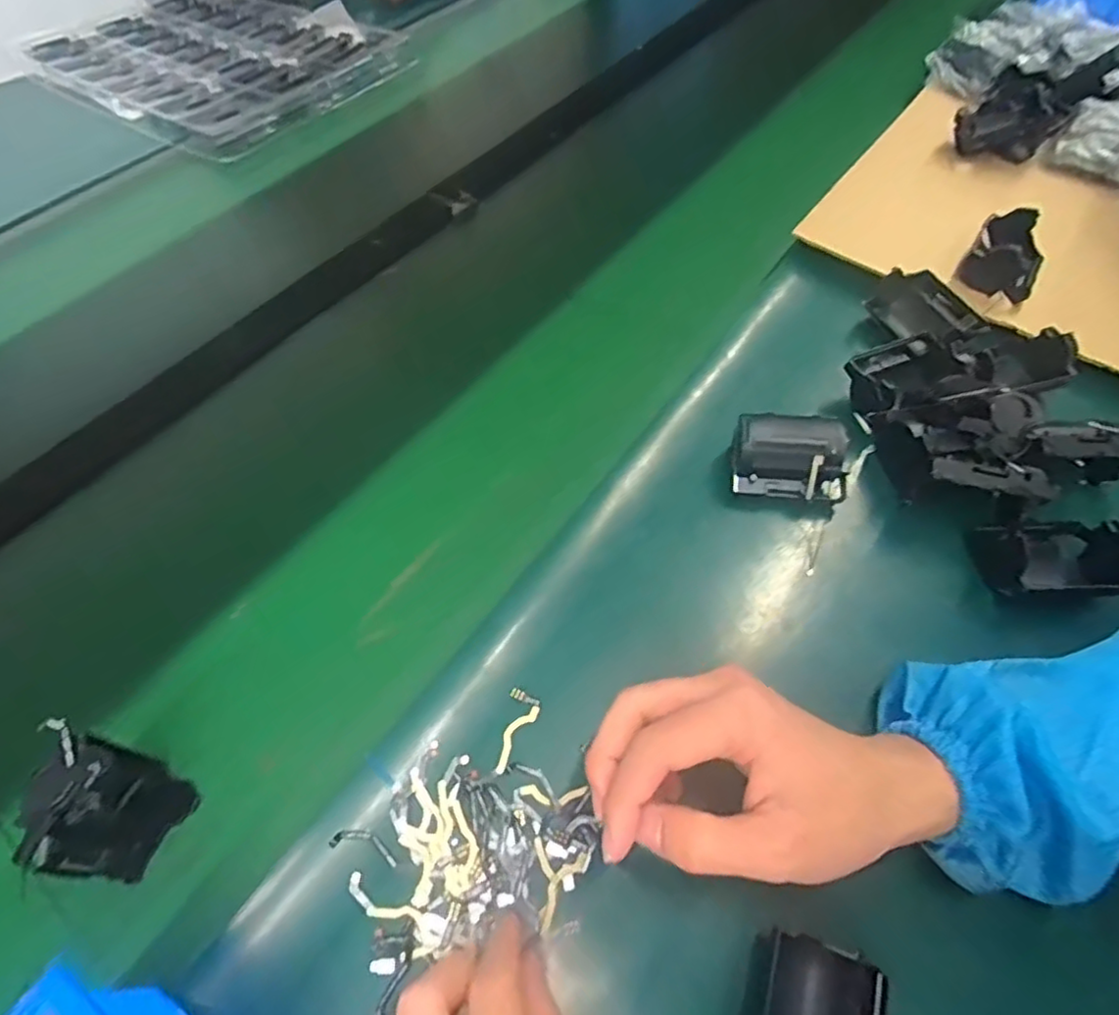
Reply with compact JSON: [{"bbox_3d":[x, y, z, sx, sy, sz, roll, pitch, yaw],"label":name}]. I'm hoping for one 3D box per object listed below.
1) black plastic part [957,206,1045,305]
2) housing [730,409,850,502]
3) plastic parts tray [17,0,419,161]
[{"bbox_3d":[0.353,-0.199,0.495,0.053,0.041,0.071,30,63,19],"label":"black plastic part"},{"bbox_3d":[0.148,-0.031,0.402,0.070,0.040,0.044,7,58,6],"label":"housing"},{"bbox_3d":[-0.447,-0.584,0.801,0.509,0.031,0.324,35,64,21],"label":"plastic parts tray"}]

